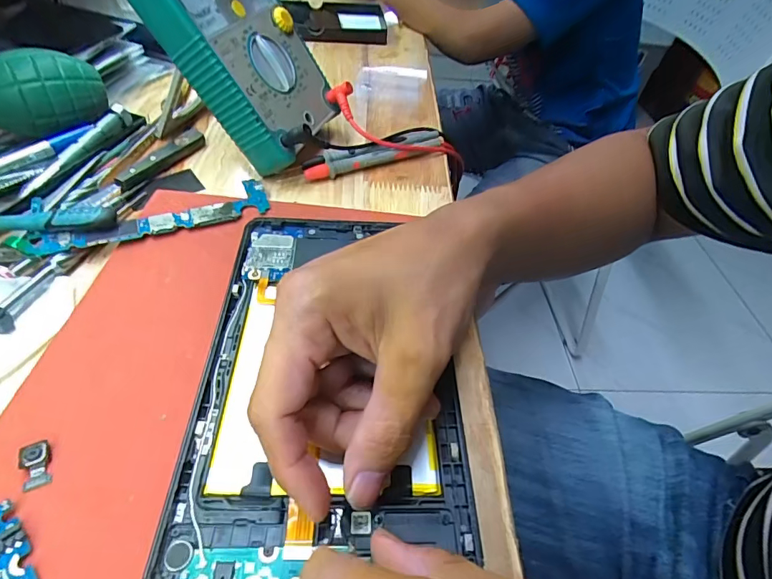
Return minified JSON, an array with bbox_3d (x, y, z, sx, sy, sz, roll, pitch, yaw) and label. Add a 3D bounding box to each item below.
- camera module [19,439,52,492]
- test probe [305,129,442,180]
[{"bbox_3d":[-0.147,0.071,0.182,0.010,0.004,0.022,-18,52,-20],"label":"camera module"},{"bbox_3d":[-0.007,-0.116,0.364,0.131,0.015,0.019,-19,52,-21],"label":"test probe"}]

